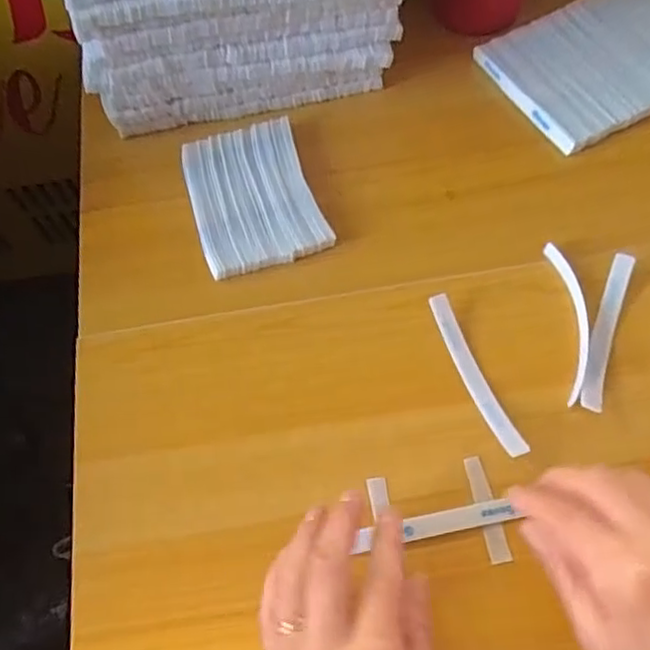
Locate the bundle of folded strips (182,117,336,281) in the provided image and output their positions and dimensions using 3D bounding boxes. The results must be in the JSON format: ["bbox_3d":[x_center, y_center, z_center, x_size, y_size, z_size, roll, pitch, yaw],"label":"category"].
[{"bbox_3d":[-0.053,-0.093,0.478,0.085,0.017,0.119,-17,65,-4],"label":"bundle of folded strips"}]

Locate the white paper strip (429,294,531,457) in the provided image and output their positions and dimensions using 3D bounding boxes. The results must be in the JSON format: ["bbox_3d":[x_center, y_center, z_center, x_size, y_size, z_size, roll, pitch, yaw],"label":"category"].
[{"bbox_3d":[0.093,0.030,0.405,0.014,0.016,0.112,-21,66,-6],"label":"white paper strip"}]

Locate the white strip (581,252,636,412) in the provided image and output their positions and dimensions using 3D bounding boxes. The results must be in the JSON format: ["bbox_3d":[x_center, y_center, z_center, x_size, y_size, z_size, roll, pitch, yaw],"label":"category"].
[{"bbox_3d":[0.177,0.005,0.413,0.013,0.016,0.111,19,68,12],"label":"white strip"}]

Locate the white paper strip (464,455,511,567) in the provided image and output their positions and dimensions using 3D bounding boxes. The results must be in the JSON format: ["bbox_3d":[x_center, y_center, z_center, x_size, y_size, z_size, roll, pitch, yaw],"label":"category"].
[{"bbox_3d":[0.093,0.106,0.377,0.011,0.004,0.060,-12,65,-2],"label":"white paper strip"}]

